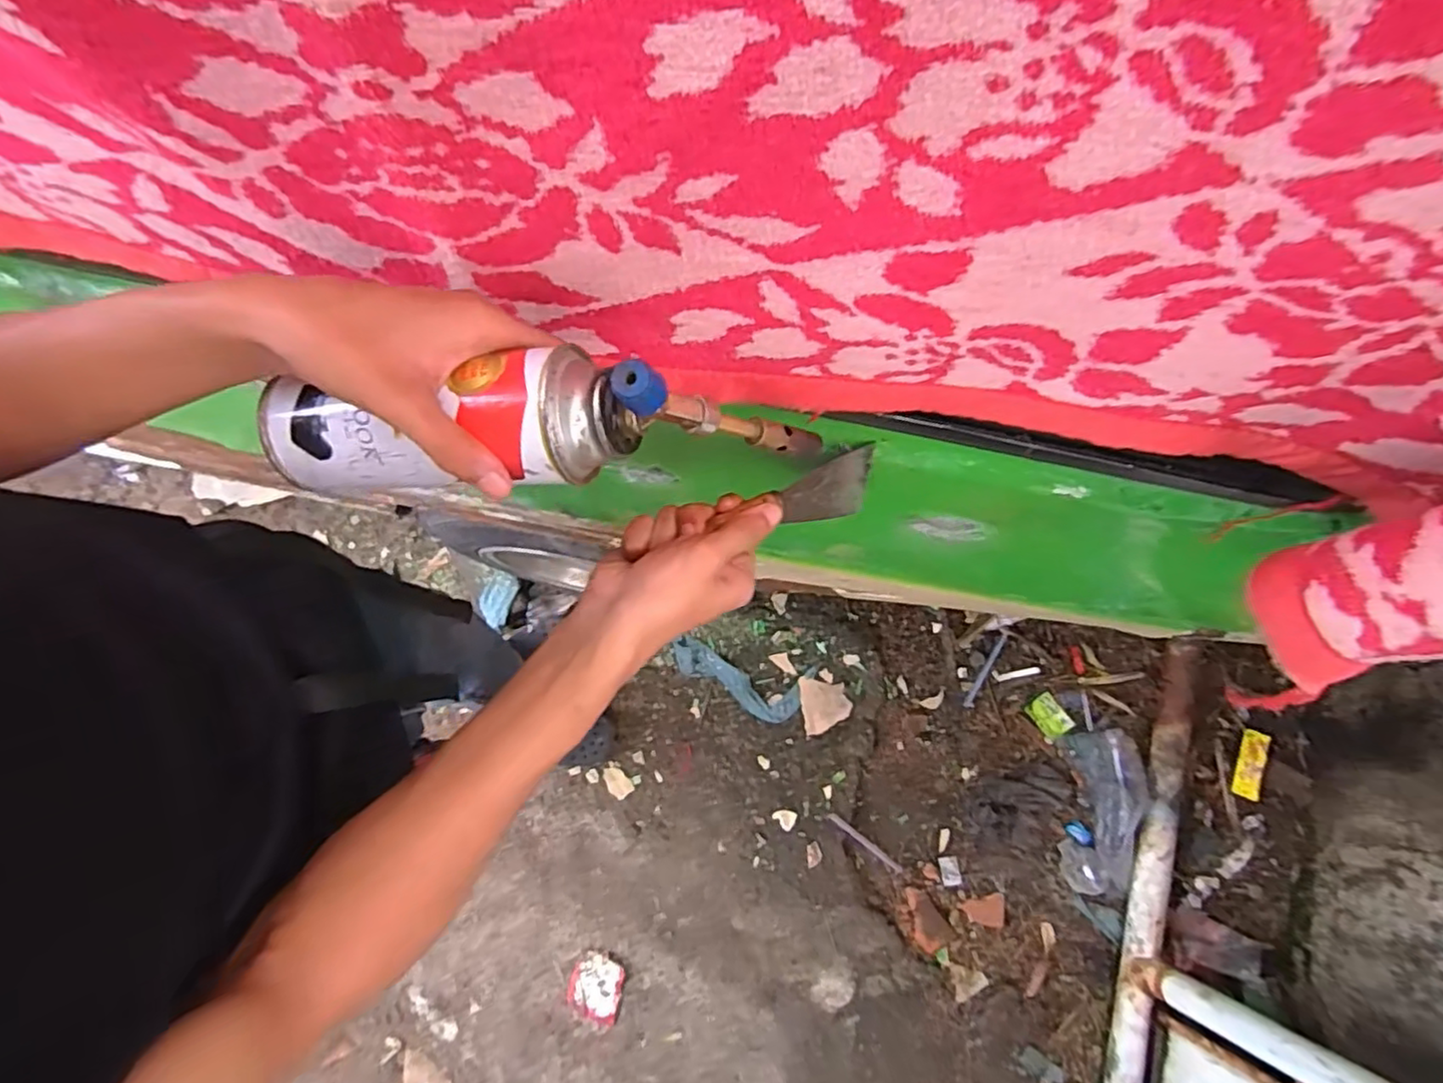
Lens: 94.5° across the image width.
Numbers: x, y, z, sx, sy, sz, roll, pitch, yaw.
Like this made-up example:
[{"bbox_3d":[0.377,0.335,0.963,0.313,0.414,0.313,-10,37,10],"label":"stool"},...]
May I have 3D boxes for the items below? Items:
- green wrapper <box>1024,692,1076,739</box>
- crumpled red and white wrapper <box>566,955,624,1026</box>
[{"bbox_3d":[0.667,0.356,1.356,0.066,0.007,0.087,-37,78,-8],"label":"green wrapper"},{"bbox_3d":[-0.232,0.823,1.227,0.097,0.013,0.106,0,76,2],"label":"crumpled red and white wrapper"}]

